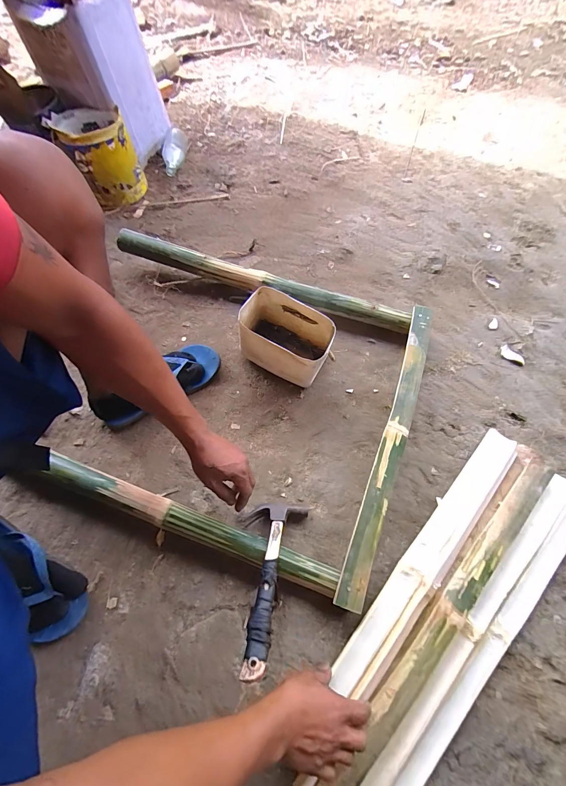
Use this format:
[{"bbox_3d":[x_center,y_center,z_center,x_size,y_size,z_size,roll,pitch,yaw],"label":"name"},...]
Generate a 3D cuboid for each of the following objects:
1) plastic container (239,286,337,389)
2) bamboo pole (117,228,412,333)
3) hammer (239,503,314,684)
[{"bbox_3d":[0.011,-0.105,0.670,0.175,0.129,0.123,23,68,9],"label":"plastic container"},{"bbox_3d":[-0.052,-0.264,0.742,0.705,0.042,0.053,17,69,9],"label":"bamboo pole"},{"bbox_3d":[-0.022,0.277,0.493,0.101,0.026,0.251,8,33,3],"label":"hammer"}]

